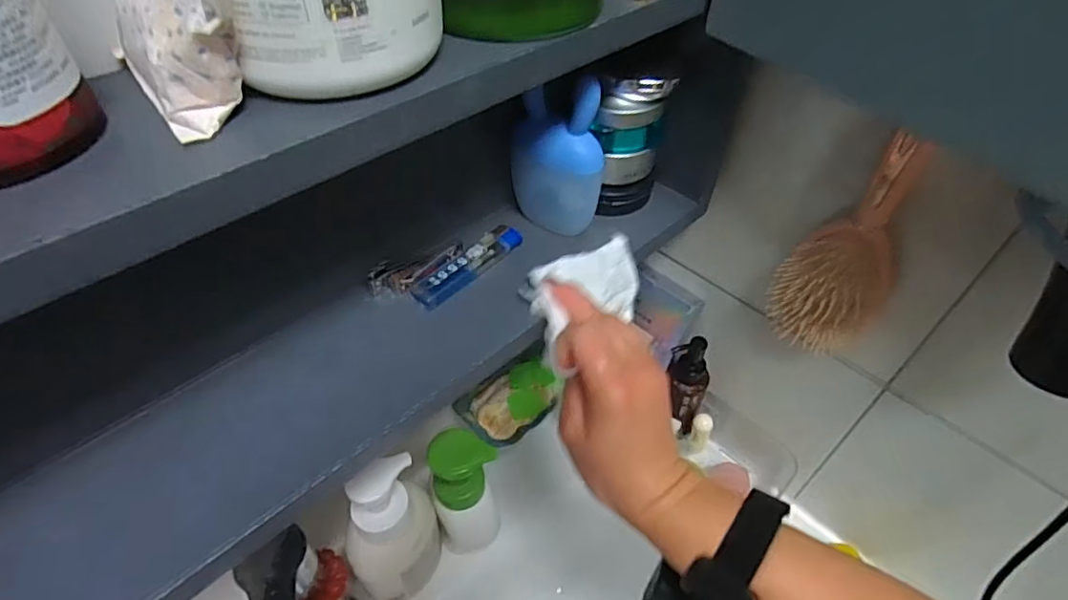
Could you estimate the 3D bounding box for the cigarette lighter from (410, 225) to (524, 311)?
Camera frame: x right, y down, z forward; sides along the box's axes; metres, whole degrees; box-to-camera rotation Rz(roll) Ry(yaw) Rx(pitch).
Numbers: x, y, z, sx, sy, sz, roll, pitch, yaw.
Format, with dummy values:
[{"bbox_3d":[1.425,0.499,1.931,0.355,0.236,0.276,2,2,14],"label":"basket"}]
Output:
[{"bbox_3d":[-0.044,-0.024,0.374,0.020,0.013,0.086,33,54,25],"label":"cigarette lighter"}]

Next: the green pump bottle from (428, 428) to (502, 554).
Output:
[{"bbox_3d":[-0.061,0.178,0.508,0.058,0.138,0.053,-11,48,-13],"label":"green pump bottle"}]

